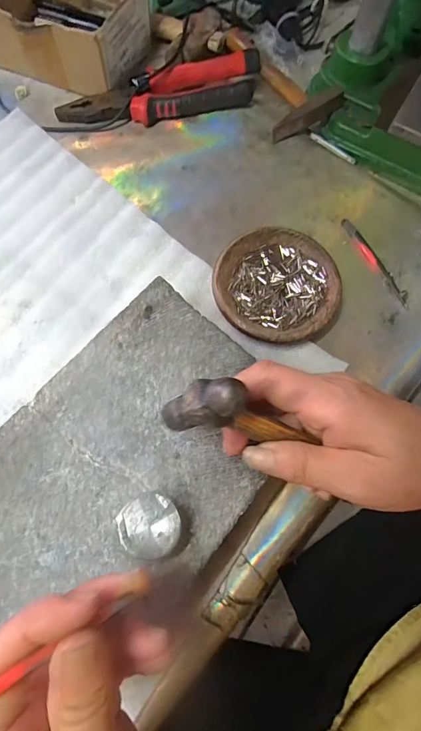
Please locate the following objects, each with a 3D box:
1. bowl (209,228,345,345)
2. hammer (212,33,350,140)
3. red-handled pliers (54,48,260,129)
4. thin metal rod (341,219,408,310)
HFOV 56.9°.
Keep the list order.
[{"bbox_3d":[0.059,-0.070,0.350,0.110,0.018,0.114,1,69,-1],"label":"bowl"},{"bbox_3d":[0.070,-0.327,0.438,0.081,0.028,0.162,-27,72,-11],"label":"hammer"},{"bbox_3d":[-0.053,-0.301,0.426,0.221,0.027,0.062,-9,69,-5],"label":"red-handled pliers"},{"bbox_3d":[0.155,-0.099,0.368,0.012,0.004,0.106,-25,71,-11],"label":"thin metal rod"}]

